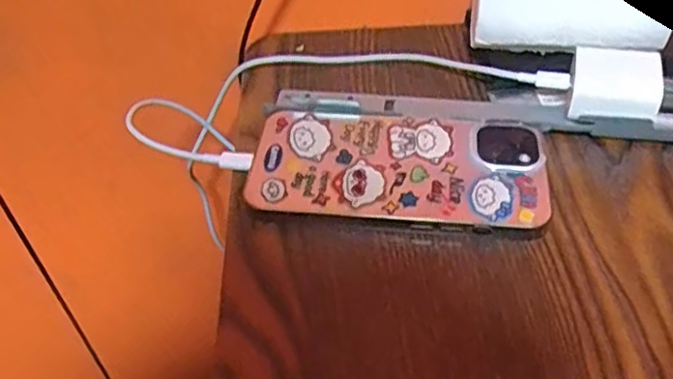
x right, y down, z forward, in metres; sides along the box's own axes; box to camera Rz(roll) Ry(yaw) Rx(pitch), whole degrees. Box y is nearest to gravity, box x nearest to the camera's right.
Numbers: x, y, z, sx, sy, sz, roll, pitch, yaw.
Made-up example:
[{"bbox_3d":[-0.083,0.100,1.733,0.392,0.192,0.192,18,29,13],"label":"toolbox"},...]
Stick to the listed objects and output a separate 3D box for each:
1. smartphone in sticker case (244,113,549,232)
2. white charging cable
[{"bbox_3d":[0.030,-0.010,0.318,0.139,0.015,0.066,3,47,5],"label":"smartphone in sticker case"},{"bbox_3d":[-0.001,-0.042,0.372,0.229,0.064,0.098,-14,48,-11],"label":"white charging cable"}]

